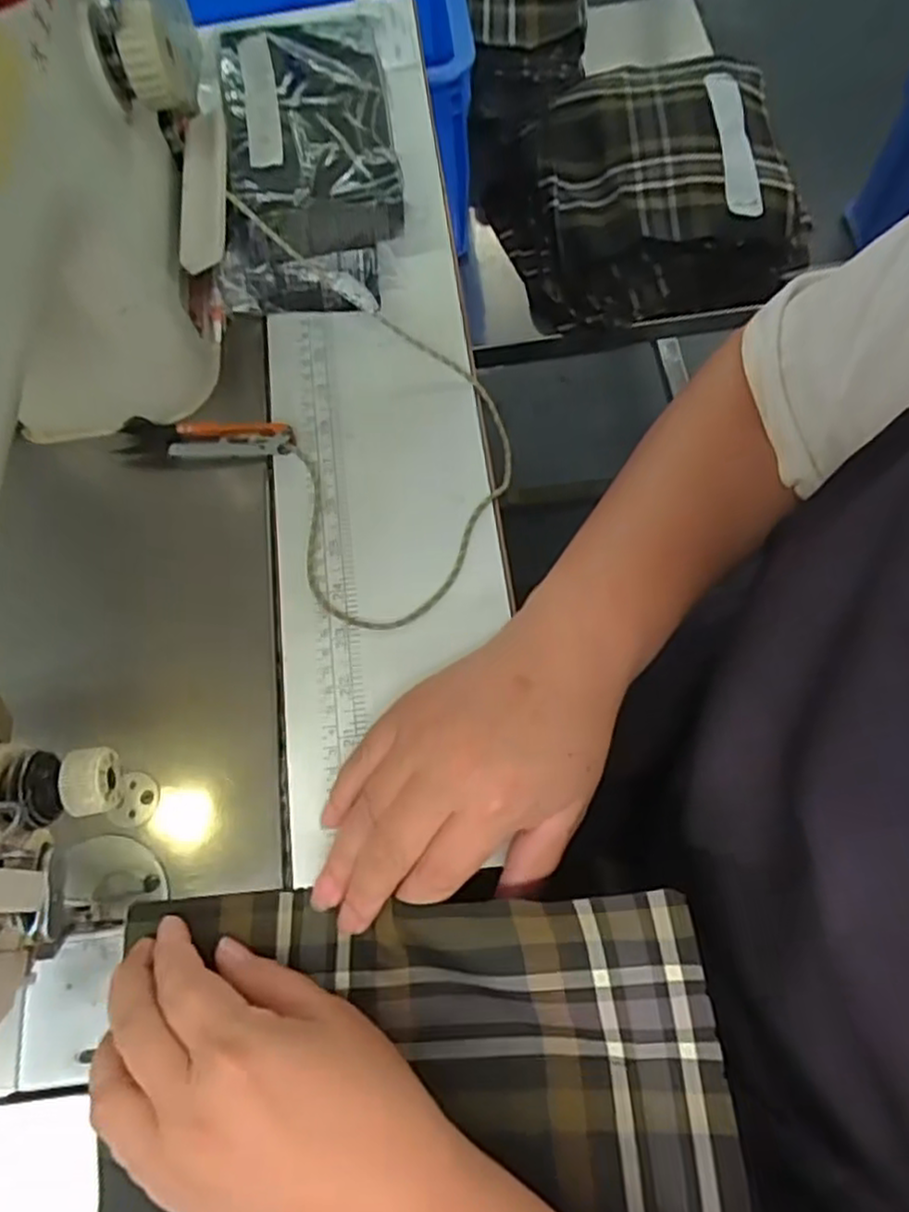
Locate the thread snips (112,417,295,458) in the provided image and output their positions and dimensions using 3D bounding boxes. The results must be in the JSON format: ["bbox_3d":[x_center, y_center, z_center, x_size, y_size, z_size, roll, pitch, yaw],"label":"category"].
[{"bbox_3d":[-0.141,-0.096,0.414,0.102,0.010,0.023,2,68,5],"label":"thread snips"}]

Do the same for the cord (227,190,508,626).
[{"bbox_3d":[-0.034,-0.113,0.382,0.117,0.066,0.224,-13,68,-3],"label":"cord"}]

